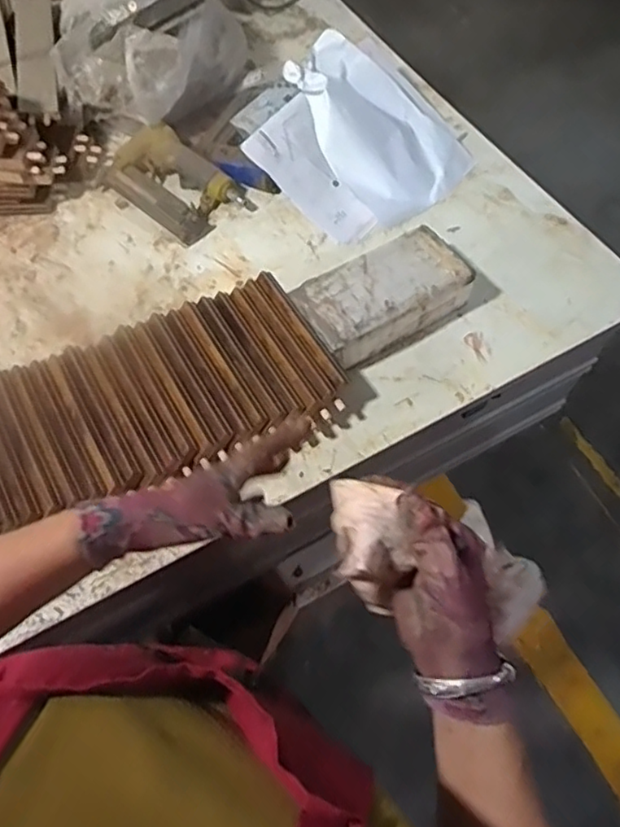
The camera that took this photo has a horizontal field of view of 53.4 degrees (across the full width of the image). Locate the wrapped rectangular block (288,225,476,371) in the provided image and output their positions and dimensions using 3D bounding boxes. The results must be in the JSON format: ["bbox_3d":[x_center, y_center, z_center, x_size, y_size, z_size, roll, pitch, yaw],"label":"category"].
[{"bbox_3d":[0.085,-0.135,0.735,0.196,0.071,0.098,-29,66,-15],"label":"wrapped rectangular block"}]

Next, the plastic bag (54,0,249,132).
[{"bbox_3d":[-0.232,-0.544,0.915,0.267,0.128,0.283,-9,62,-5],"label":"plastic bag"}]

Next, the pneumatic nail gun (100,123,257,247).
[{"bbox_3d":[-0.195,-0.323,0.858,0.194,0.043,0.116,35,67,17],"label":"pneumatic nail gun"}]

